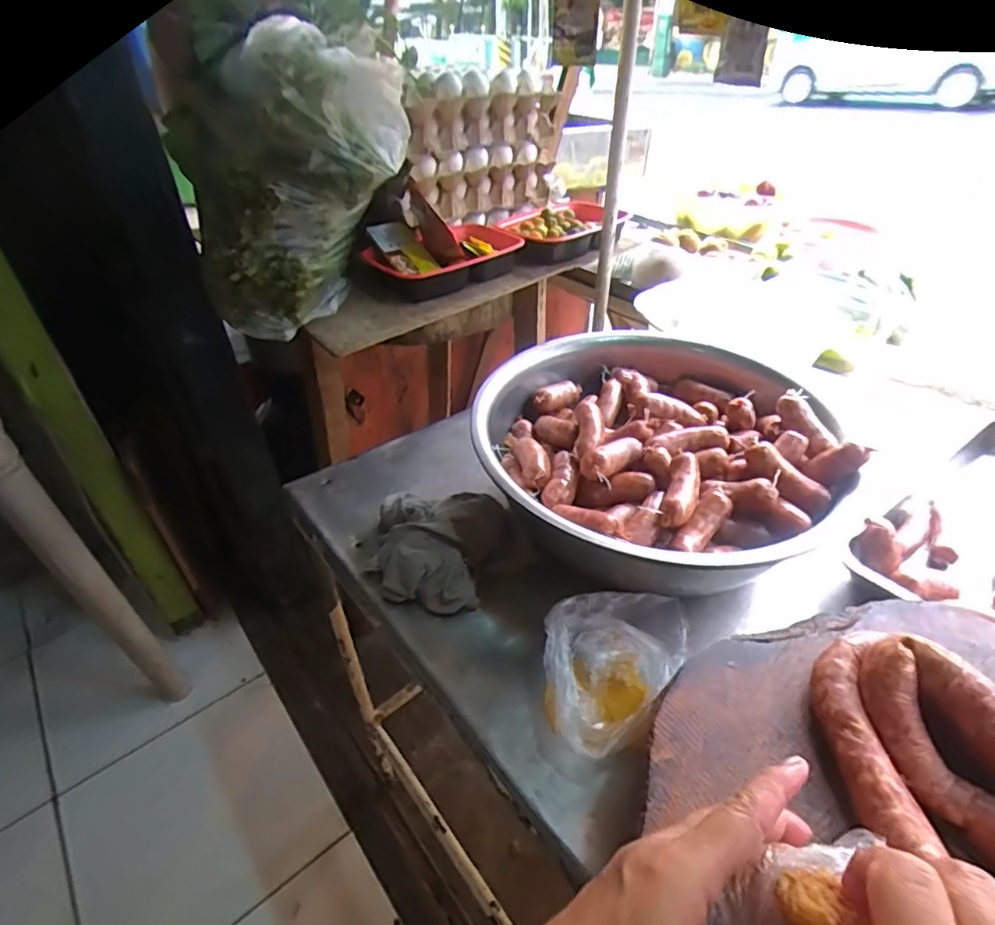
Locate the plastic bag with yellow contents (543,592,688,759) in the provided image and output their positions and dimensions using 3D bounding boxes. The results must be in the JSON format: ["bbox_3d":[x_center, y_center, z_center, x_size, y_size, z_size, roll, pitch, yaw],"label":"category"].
[{"bbox_3d":[0.087,0.161,0.463,0.092,0.057,0.143,31,49,33],"label":"plastic bag with yellow contents"}]

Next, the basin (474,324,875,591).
[{"bbox_3d":[0.151,-0.011,0.599,0.333,0.107,0.328,-1,39,1],"label":"basin"}]

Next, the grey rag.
[{"bbox_3d":[-0.064,0.081,0.578,0.128,0.042,0.140,10,41,14],"label":"grey rag"}]

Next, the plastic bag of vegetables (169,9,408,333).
[{"bbox_3d":[-0.224,-0.308,0.643,0.241,0.273,0.193,-17,42,-18],"label":"plastic bag of vegetables"}]

